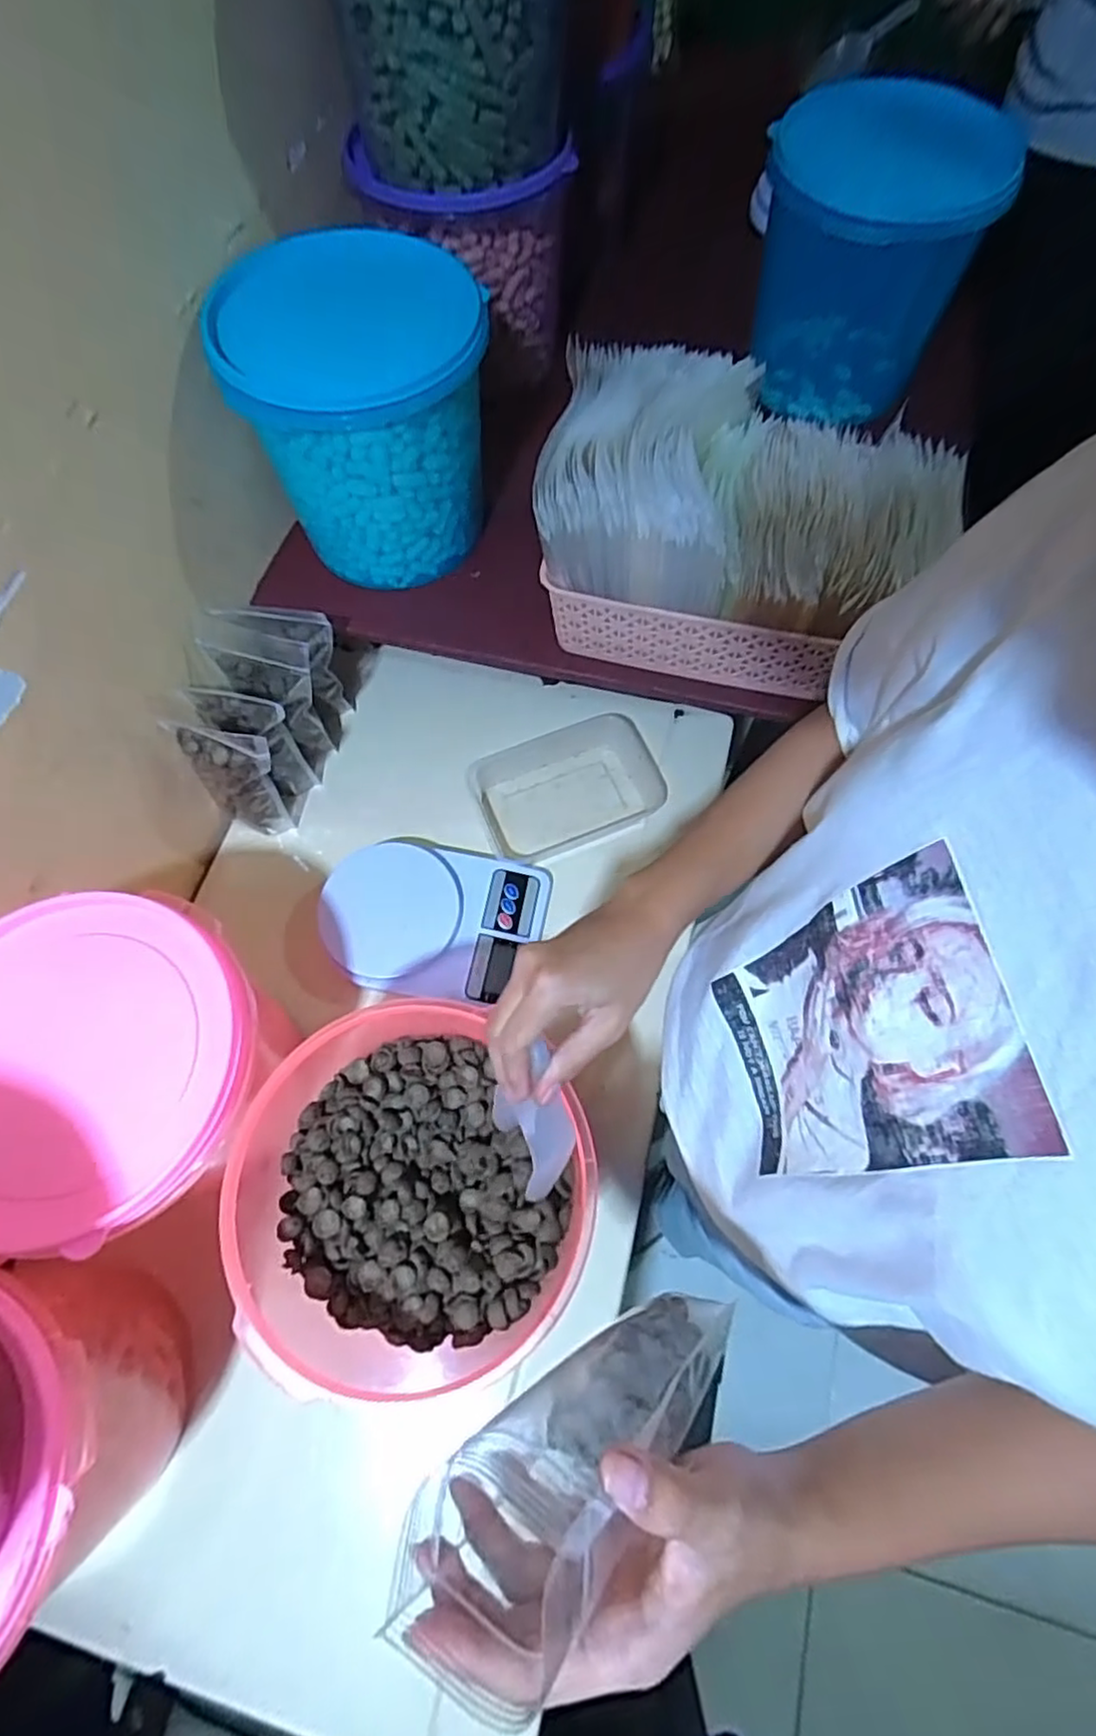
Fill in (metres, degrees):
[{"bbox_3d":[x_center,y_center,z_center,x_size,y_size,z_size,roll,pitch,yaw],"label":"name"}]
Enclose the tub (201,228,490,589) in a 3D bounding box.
[{"bbox_3d":[-0.148,-0.371,0.585,0.193,0.194,0.179,0,68,1],"label":"tub"}]

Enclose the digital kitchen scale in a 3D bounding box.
[{"bbox_3d":[-0.103,0.046,0.617,0.189,0.042,0.139,9,68,5],"label":"digital kitchen scale"}]

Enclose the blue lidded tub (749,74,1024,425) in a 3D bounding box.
[{"bbox_3d":[0.303,-0.582,0.667,0.199,0.206,0.228,20,69,9],"label":"blue lidded tub"}]

